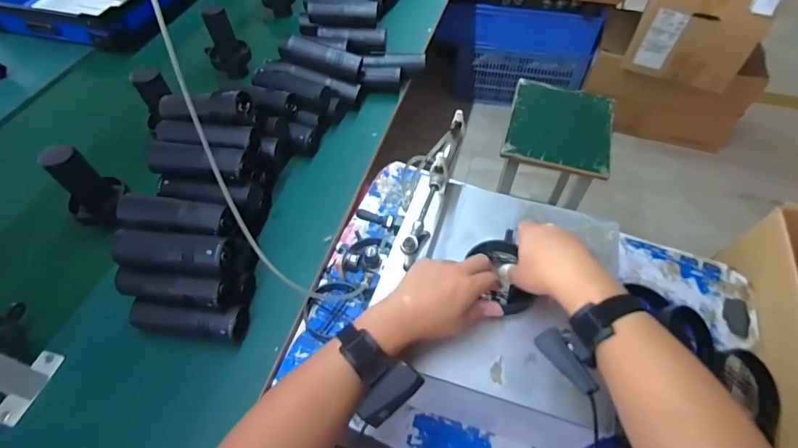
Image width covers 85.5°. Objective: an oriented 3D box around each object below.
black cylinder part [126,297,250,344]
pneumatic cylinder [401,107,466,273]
[{"bbox_3d":[-0.318,0.139,0.657,0.166,0.062,0.056,7,54,5],"label":"black cylinder part"},{"bbox_3d":[0.049,-0.051,0.607,0.032,0.083,0.235,15,55,11],"label":"pneumatic cylinder"}]

